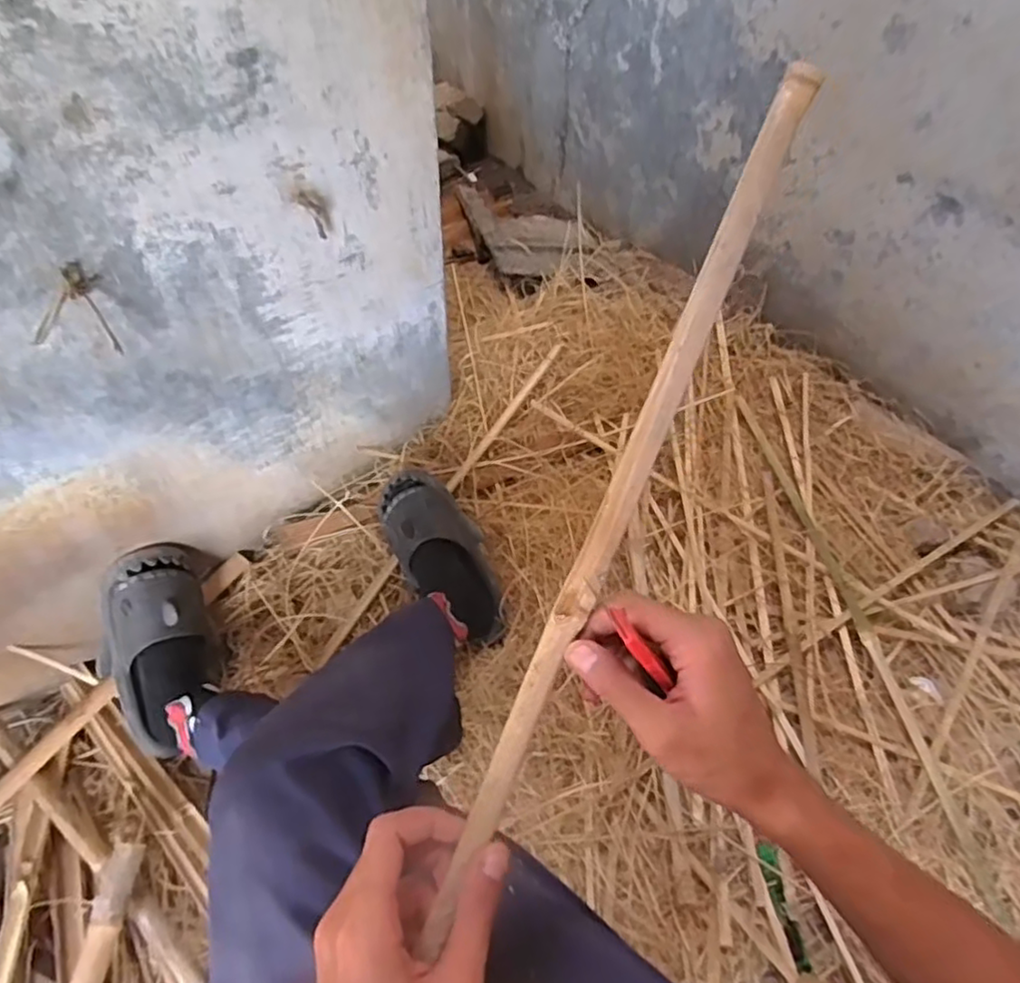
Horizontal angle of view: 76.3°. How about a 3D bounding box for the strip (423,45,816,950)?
[{"bbox_3d":[0.068,-0.007,0.371,0.022,0.011,0.538,23,84,12],"label":"strip"}]

